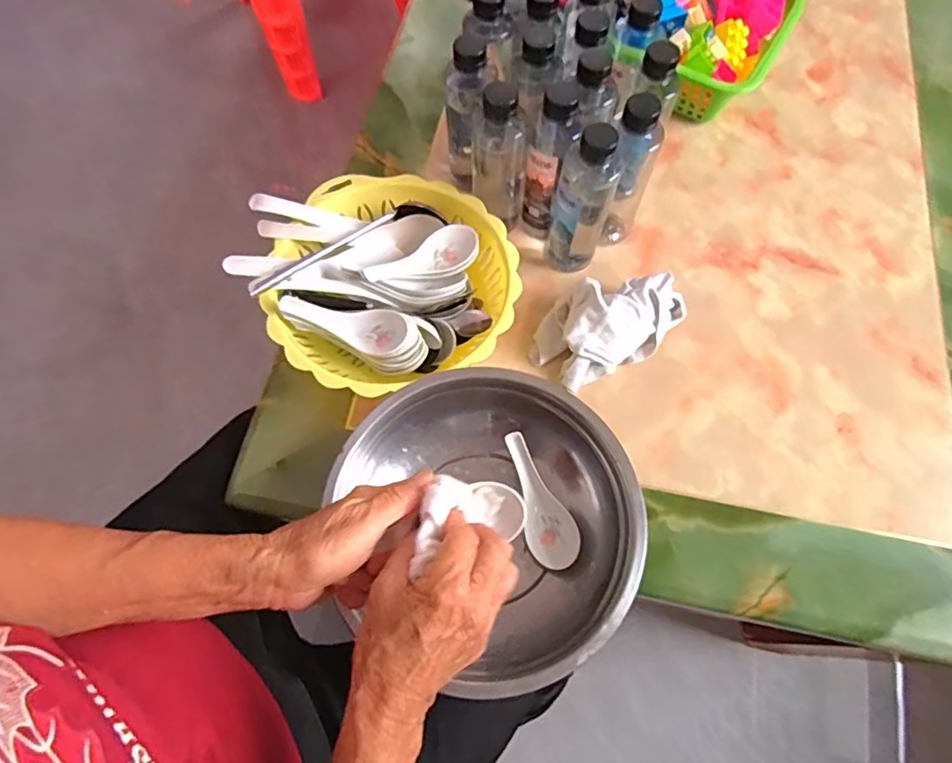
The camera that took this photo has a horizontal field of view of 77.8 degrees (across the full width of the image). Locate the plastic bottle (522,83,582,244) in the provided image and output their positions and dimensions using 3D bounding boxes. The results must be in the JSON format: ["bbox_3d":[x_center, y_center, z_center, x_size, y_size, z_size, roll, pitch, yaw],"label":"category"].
[{"bbox_3d":[0.078,-0.223,0.609,0.051,0.179,0.058,42,73,16],"label":"plastic bottle"}]

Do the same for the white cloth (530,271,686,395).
[{"bbox_3d":[0.136,-0.065,0.603,0.162,0.056,0.094,-25,69,-10],"label":"white cloth"}]

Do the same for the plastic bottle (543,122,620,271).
[{"bbox_3d":[0.105,-0.179,0.587,0.057,0.173,0.053,18,68,8],"label":"plastic bottle"}]

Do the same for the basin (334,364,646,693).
[{"bbox_3d":[0.011,0.118,0.523,0.255,0.072,0.250,0,67,0],"label":"basin"}]

